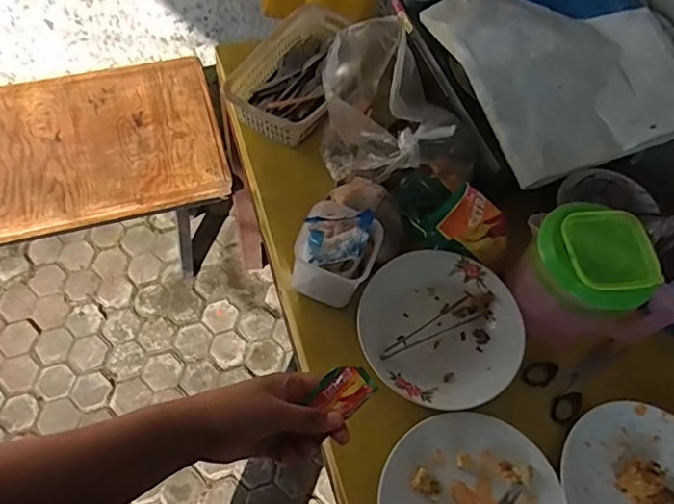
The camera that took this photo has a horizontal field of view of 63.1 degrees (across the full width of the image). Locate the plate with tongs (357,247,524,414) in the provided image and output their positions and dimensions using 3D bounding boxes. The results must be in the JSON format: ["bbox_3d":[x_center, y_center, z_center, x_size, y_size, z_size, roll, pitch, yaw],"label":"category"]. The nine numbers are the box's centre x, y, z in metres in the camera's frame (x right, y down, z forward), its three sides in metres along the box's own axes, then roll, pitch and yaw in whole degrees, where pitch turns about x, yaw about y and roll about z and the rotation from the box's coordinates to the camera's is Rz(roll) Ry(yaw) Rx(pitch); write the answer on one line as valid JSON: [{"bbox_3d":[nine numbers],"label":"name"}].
[{"bbox_3d":[0.129,0.094,0.692,0.195,0.022,0.202,1,60,-3],"label":"plate with tongs"}]

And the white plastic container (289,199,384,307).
[{"bbox_3d":[0.002,-0.004,0.667,0.087,0.111,0.087,22,62,9],"label":"white plastic container"}]

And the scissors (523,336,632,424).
[{"bbox_3d":[0.320,0.154,0.715,0.154,0.014,0.074,-27,66,-17],"label":"scissors"}]

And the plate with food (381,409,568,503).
[{"bbox_3d":[0.151,0.276,0.603,0.197,0.021,0.186,1,60,-3],"label":"plate with food"}]

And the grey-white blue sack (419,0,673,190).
[{"bbox_3d":[0.315,-0.283,0.790,0.270,0.075,0.347,-12,62,-10],"label":"grey-white blue sack"}]

